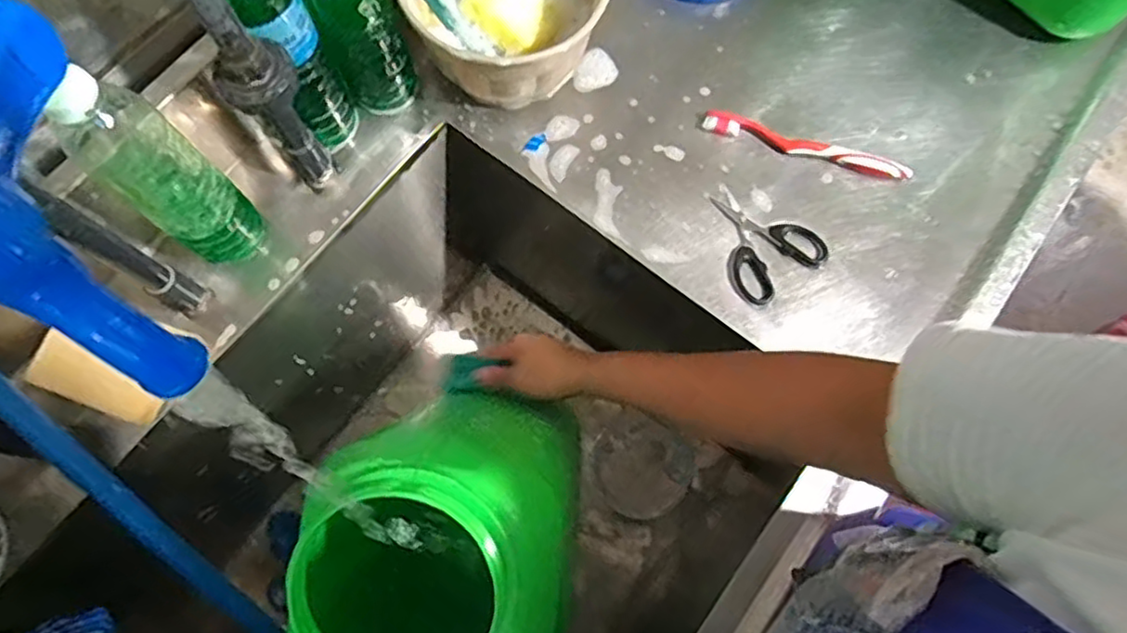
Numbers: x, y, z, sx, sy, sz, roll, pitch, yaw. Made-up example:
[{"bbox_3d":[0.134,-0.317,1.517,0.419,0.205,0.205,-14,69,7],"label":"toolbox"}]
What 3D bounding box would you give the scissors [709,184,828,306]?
[{"bbox_3d":[0.165,-0.069,0.574,0.084,0.005,0.100,-32,75,-10],"label":"scissors"}]

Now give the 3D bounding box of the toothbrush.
[{"bbox_3d":[0.213,-0.151,0.591,0.188,0.018,0.022,17,73,5],"label":"toothbrush"}]

